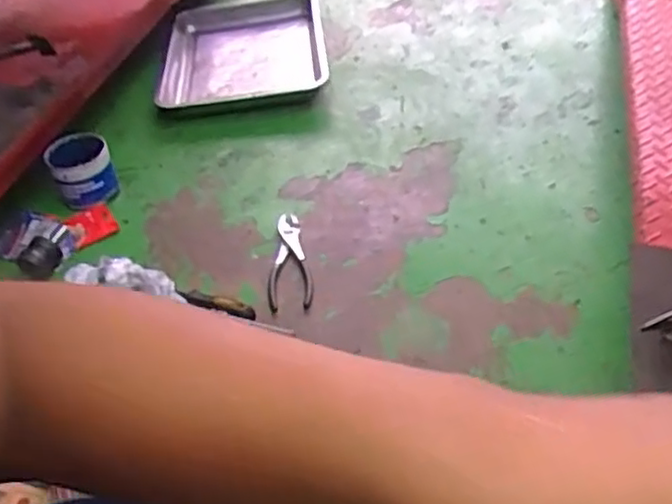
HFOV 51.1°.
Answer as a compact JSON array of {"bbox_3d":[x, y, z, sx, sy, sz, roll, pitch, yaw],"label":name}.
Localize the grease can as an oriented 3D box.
[{"bbox_3d":[-0.444,-0.142,1.235,0.102,0.079,0.125,-17,45,-14],"label":"grease can"}]

